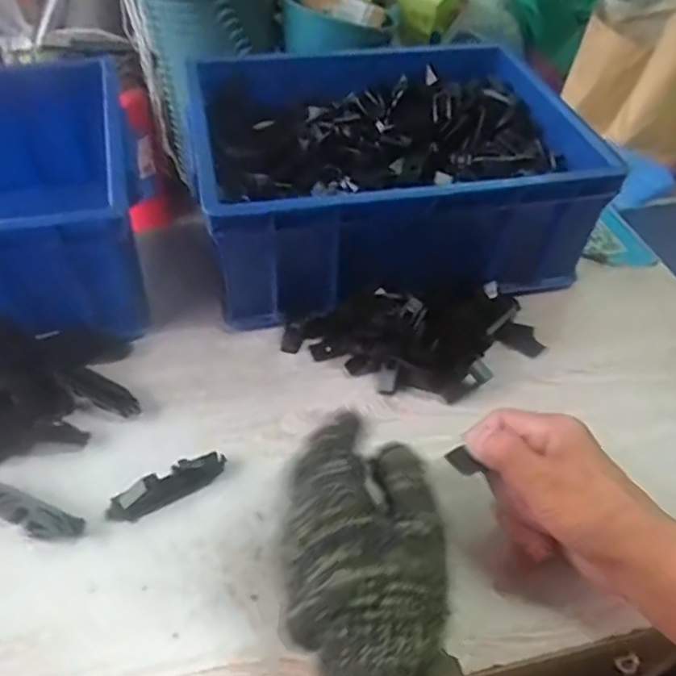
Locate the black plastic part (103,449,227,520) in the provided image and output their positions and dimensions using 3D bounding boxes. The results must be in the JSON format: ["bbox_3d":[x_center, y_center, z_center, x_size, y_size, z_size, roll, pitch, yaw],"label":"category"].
[{"bbox_3d":[-0.114,0.100,0.427,0.079,0.015,0.019,-23,53,-22],"label":"black plastic part"}]

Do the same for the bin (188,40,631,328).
[{"bbox_3d":[0.040,-0.155,0.598,0.325,0.130,0.255,-8,49,-11],"label":"bin"}]

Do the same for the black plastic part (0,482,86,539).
[{"bbox_3d":[-0.203,0.112,0.410,0.082,0.014,0.019,19,49,13],"label":"black plastic part"}]

